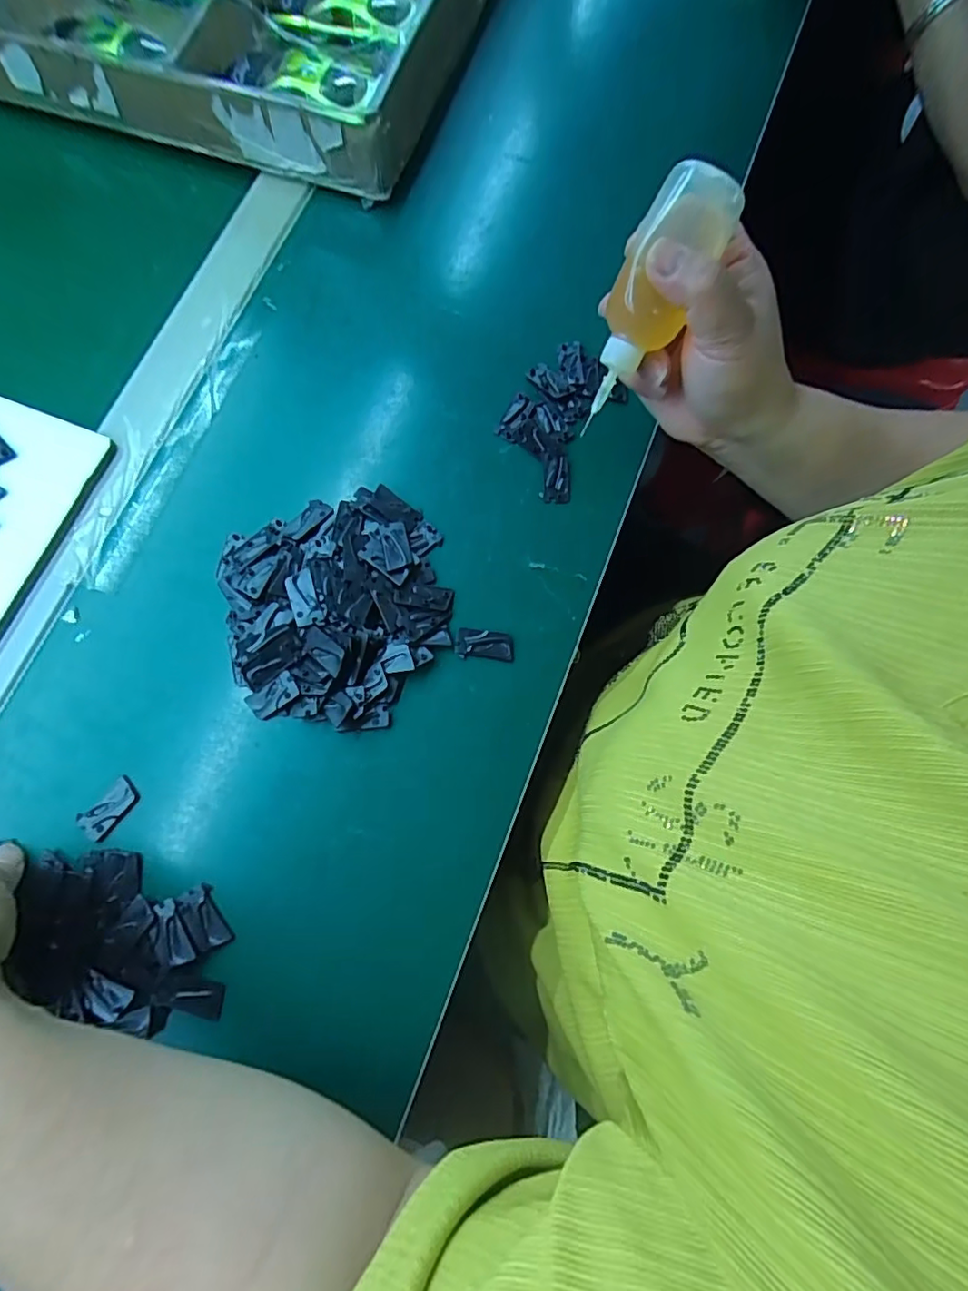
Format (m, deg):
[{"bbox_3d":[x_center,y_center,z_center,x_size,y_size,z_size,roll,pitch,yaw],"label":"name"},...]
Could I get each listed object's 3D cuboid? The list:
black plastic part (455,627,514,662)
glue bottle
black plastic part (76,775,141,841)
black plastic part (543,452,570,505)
[{"bbox_3d":[0.001,-0.001,0.347,0.035,0.004,0.018,6,75,1],"label":"black plastic part"},{"bbox_3d":[0.081,-0.170,0.283,0.037,0.028,0.110,31,113,7],"label":"glue bottle"},{"bbox_3d":[-0.209,0.091,0.316,0.020,0.004,0.034,44,79,10],"label":"black plastic part"},{"bbox_3d":[0.048,-0.109,0.371,0.017,0.008,0.032,-1,75,-1],"label":"black plastic part"}]

